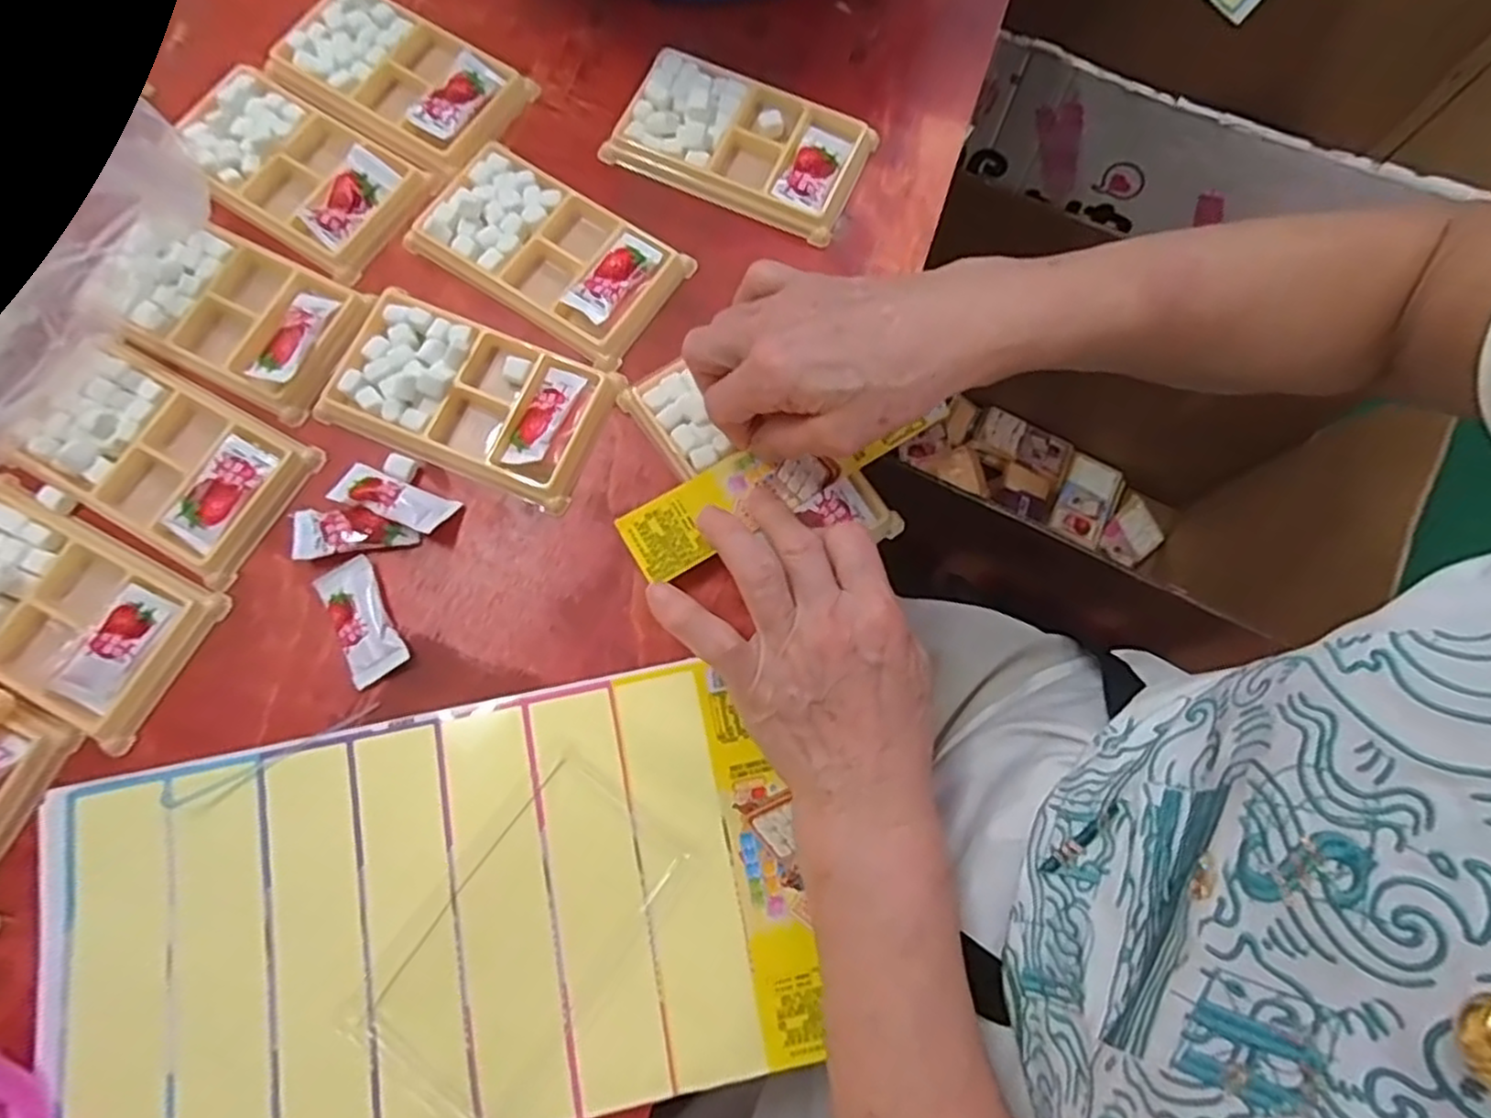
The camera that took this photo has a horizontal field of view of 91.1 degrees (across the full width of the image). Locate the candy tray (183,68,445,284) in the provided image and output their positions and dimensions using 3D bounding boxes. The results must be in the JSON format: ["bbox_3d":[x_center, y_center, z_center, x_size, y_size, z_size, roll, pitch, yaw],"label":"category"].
[{"bbox_3d":[-0.245,-0.215,0.400,0.127,0.014,0.077,32,77,6],"label":"candy tray"}]

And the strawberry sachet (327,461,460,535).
[{"bbox_3d":[-0.171,-0.029,0.357,0.055,0.011,0.022,20,76,3],"label":"strawberry sachet"}]

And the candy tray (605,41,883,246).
[{"bbox_3d":[-0.001,-0.234,0.409,0.132,0.016,0.075,24,76,4],"label":"candy tray"}]

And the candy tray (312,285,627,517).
[{"bbox_3d":[-0.139,-0.084,0.368,0.135,0.014,0.078,23,76,4],"label":"candy tray"}]

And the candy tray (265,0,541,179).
[{"bbox_3d":[-0.199,-0.276,0.418,0.134,0.014,0.079,31,77,6],"label":"candy tray"}]

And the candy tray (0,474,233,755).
[{"bbox_3d":[-0.323,0.019,0.336,0.135,0.011,0.078,28,76,5],"label":"candy tray"}]

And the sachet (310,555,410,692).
[{"bbox_3d":[-0.181,0.029,0.346,0.027,0.005,0.058,-27,78,-8],"label":"sachet"}]

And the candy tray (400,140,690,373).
[{"bbox_3d":[-0.105,-0.165,0.391,0.133,0.014,0.074,33,77,6],"label":"candy tray"}]

